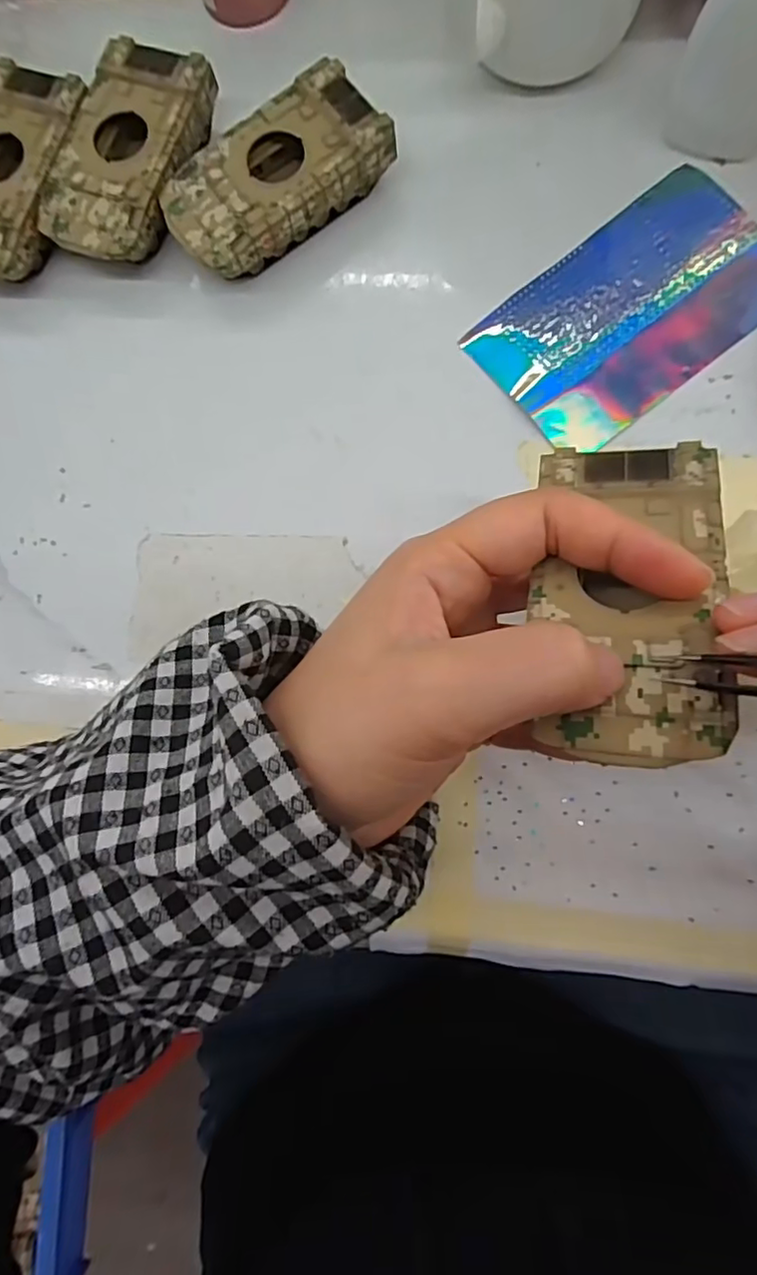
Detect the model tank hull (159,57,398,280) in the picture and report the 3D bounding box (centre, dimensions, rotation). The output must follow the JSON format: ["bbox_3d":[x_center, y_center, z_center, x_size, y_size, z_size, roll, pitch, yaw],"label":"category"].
[{"bbox_3d":[-0.044,-0.197,0.261,0.095,0.025,0.050,-35,82,1],"label":"model tank hull"}]

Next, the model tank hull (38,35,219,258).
[{"bbox_3d":[-0.110,-0.211,0.269,0.052,0.024,0.095,19,86,7],"label":"model tank hull"}]

